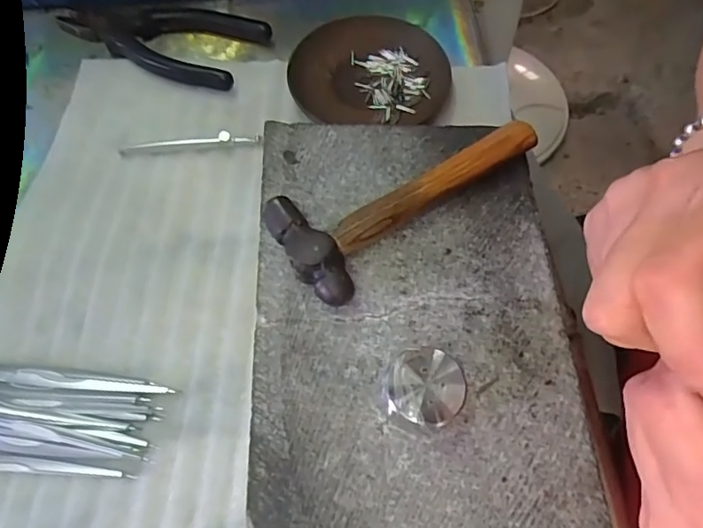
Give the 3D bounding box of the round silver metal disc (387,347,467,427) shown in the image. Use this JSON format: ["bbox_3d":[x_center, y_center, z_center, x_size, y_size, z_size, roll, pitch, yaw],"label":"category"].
[{"bbox_3d":[0.032,0.056,0.239,0.031,0.021,0.031,0,63,0],"label":"round silver metal disc"}]

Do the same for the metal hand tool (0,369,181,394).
[{"bbox_3d":[-0.153,0.066,0.301,0.109,0.006,0.010,6,63,3],"label":"metal hand tool"}]

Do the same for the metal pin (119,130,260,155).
[{"bbox_3d":[-0.113,-0.085,0.379,0.097,0.007,0.007,-7,63,-4],"label":"metal pin"}]

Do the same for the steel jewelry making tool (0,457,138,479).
[{"bbox_3d":[-0.168,0.106,0.282,0.110,0.004,0.006,4,63,2],"label":"steel jewelry making tool"}]

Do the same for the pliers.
[{"bbox_3d":[-0.149,-0.183,0.425,0.153,0.013,0.075,23,65,11],"label":"pliers"}]

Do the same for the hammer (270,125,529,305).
[{"bbox_3d":[0.031,-0.041,0.288,0.152,0.022,0.060,-34,68,-16],"label":"hammer"}]

